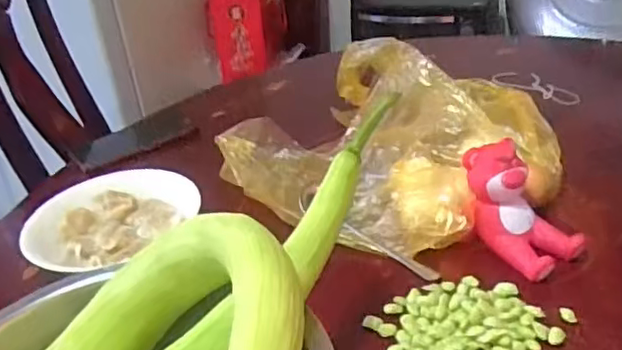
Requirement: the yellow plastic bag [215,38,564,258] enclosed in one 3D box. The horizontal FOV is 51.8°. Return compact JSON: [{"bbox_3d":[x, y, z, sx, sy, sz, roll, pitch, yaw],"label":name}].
[{"bbox_3d":[0.086,-0.056,0.714,0.348,0.114,0.277,18,38,36],"label":"yellow plastic bag"}]

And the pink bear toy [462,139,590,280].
[{"bbox_3d":[0.187,0.025,0.578,0.065,0.091,0.103,-23,34,-26],"label":"pink bear toy"}]

